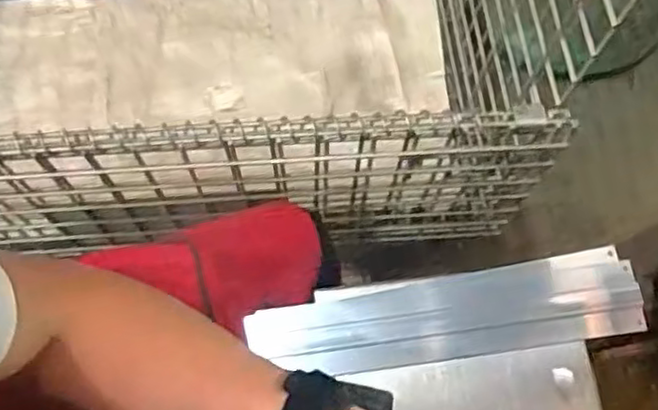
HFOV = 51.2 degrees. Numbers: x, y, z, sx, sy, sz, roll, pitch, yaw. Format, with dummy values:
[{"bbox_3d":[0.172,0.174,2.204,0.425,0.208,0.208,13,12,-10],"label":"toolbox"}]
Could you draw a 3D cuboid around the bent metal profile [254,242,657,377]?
[{"bbox_3d":[0.102,0.096,0.595,0.333,0.015,0.073,-7,71,-4],"label":"bent metal profile"}]

